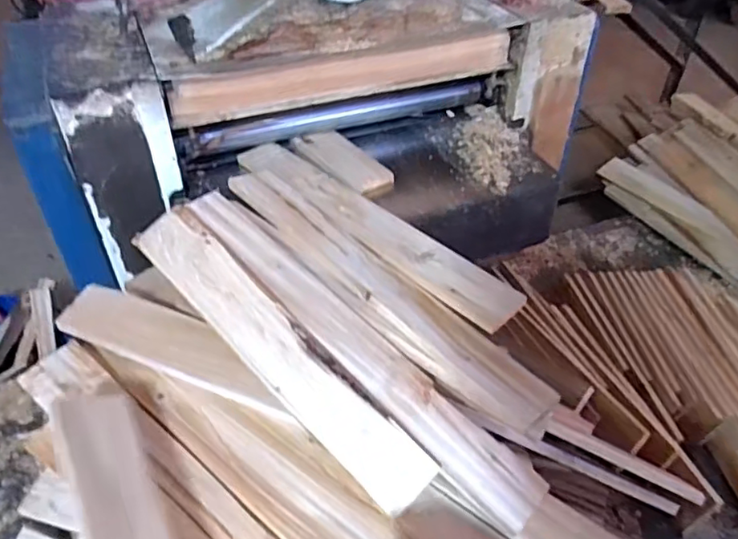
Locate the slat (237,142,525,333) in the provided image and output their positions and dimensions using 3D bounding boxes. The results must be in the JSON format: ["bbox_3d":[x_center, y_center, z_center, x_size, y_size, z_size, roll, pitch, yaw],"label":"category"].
[{"bbox_3d":[-0.008,-0.068,0.801,0.482,0.014,0.082,34,52,30],"label":"slat"}]

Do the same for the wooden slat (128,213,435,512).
[{"bbox_3d":[-0.096,0.082,0.610,0.063,0.009,0.396,-45,74,-9],"label":"wooden slat"}]

